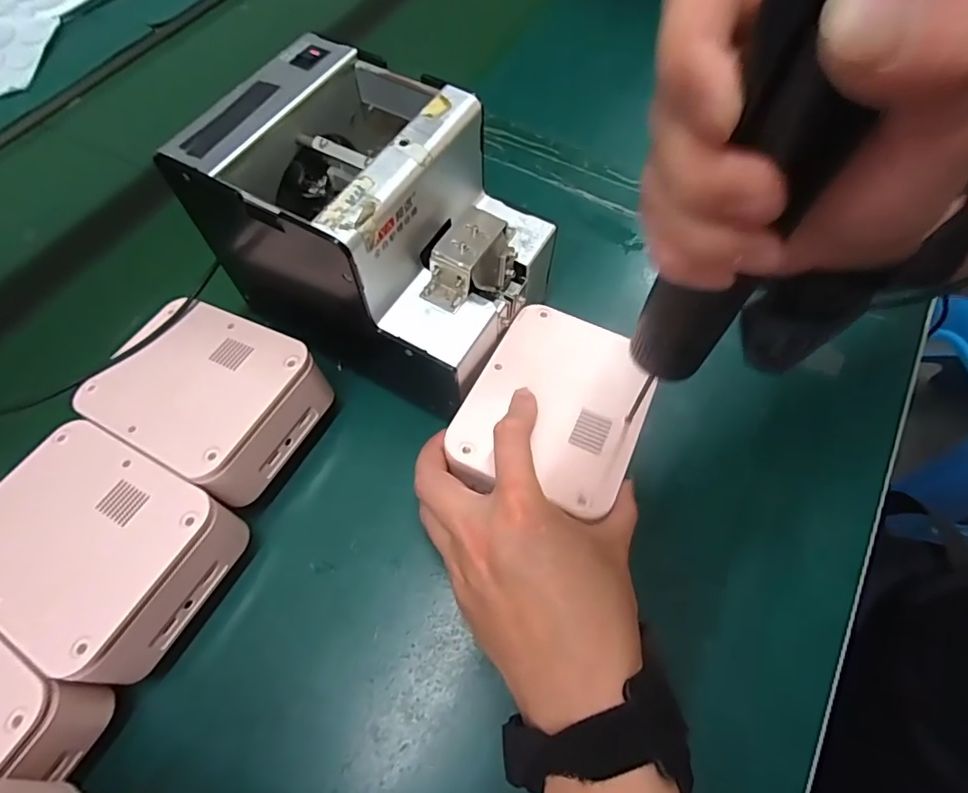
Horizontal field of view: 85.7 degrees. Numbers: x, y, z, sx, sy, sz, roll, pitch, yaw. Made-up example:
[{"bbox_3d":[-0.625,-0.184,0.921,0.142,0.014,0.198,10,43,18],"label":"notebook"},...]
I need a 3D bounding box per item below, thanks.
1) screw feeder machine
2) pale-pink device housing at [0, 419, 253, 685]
[{"bbox_3d":[-0.060,-0.101,0.328,0.176,0.147,0.125,24,67,16],"label":"screw feeder machine"},{"bbox_3d":[-0.210,0.079,0.284,0.131,0.039,0.099,21,66,19],"label":"pale-pink device housing"}]

